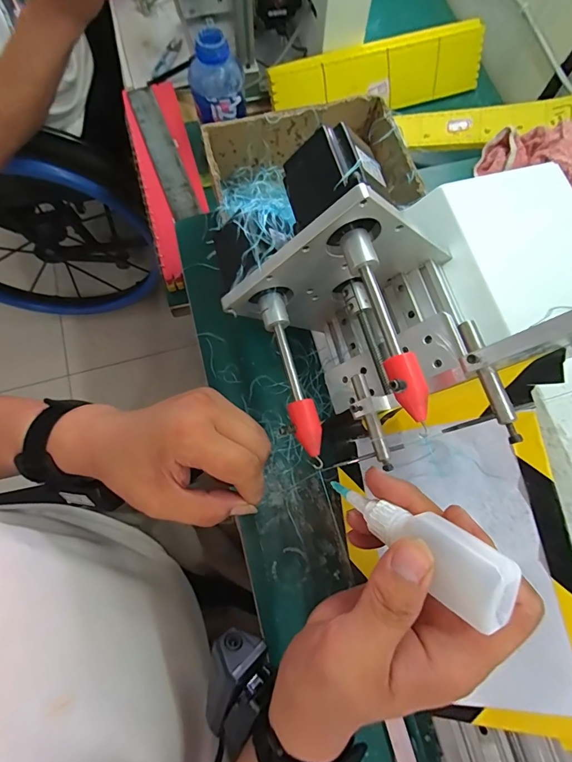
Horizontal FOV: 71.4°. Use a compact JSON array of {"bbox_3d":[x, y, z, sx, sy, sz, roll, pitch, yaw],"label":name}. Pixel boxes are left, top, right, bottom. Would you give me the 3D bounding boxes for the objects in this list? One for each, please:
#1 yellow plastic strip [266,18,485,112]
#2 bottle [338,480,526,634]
[{"bbox_3d":[0.145,-0.469,0.618,0.341,0.090,0.014,-18,39,-5],"label":"yellow plastic strip"},{"bbox_3d":[0.063,0.081,0.209,0.029,0.102,0.026,-48,124,-14],"label":"bottle"}]

